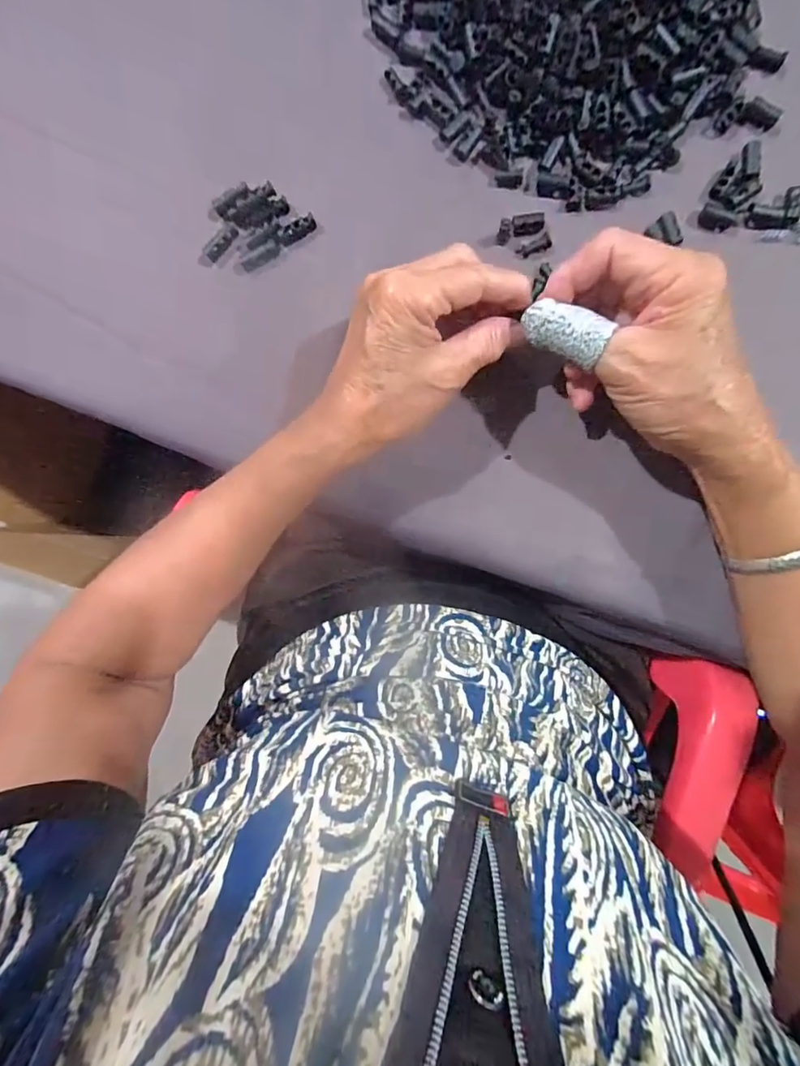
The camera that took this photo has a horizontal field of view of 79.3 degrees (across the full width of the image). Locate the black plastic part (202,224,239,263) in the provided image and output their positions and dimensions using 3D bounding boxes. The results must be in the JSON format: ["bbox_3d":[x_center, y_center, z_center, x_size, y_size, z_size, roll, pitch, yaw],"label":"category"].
[{"bbox_3d":[-0.112,-0.182,0.302,0.008,0.008,0.025,45,95,0],"label":"black plastic part"}]

